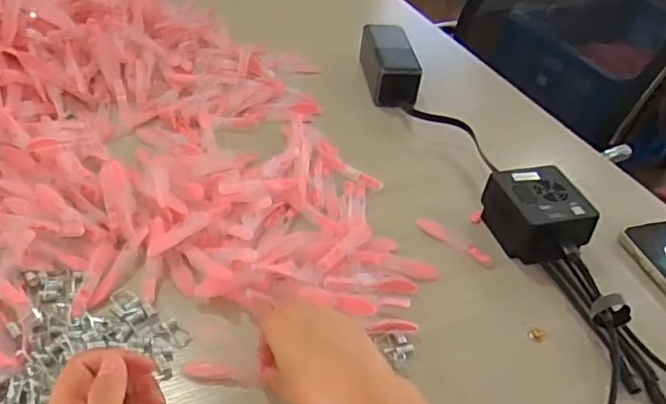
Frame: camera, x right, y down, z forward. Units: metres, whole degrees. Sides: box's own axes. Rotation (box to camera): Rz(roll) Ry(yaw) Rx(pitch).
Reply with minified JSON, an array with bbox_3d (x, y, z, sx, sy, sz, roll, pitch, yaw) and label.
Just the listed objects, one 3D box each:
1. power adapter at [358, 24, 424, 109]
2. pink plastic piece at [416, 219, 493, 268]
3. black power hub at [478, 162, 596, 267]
[{"bbox_3d":[0.070,-0.172,0.746,0.057,0.048,0.137,0,41,-9],"label":"power adapter"},{"bbox_3d":[0.111,0.035,0.538,0.077,0.005,0.015,32,46,25],"label":"pink plastic piece"},{"bbox_3d":[0.187,0.012,0.541,0.072,0.053,0.085,-6,42,-16],"label":"black power hub"}]

